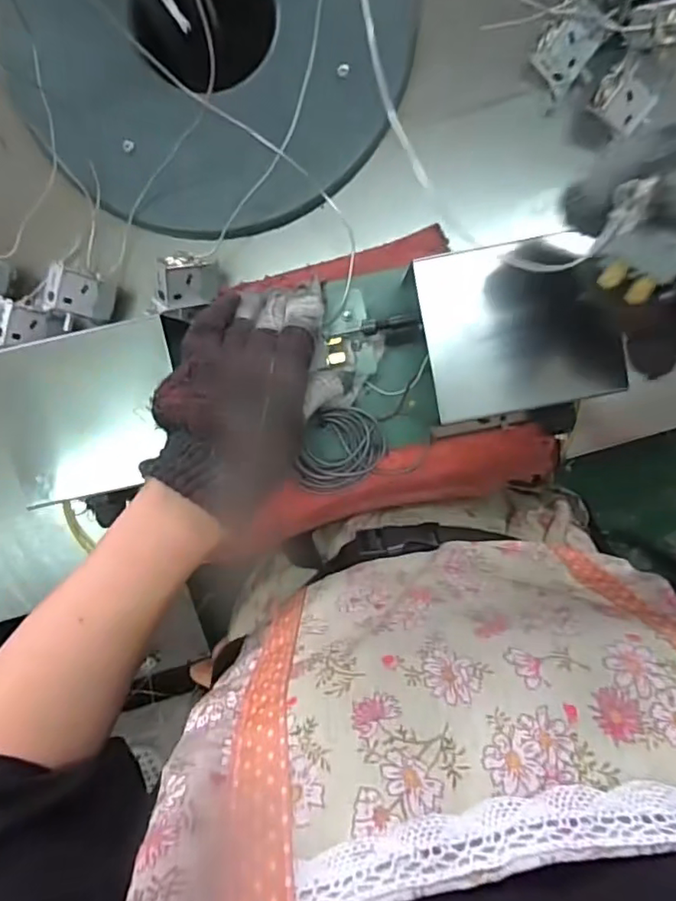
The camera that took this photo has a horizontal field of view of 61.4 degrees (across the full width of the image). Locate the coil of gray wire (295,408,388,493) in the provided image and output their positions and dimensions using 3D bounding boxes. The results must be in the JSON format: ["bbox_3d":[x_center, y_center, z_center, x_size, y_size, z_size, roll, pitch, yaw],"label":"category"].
[{"bbox_3d":[-0.002,-0.002,0.461,0.076,0.010,0.061,-33,93,4],"label":"coil of gray wire"}]

